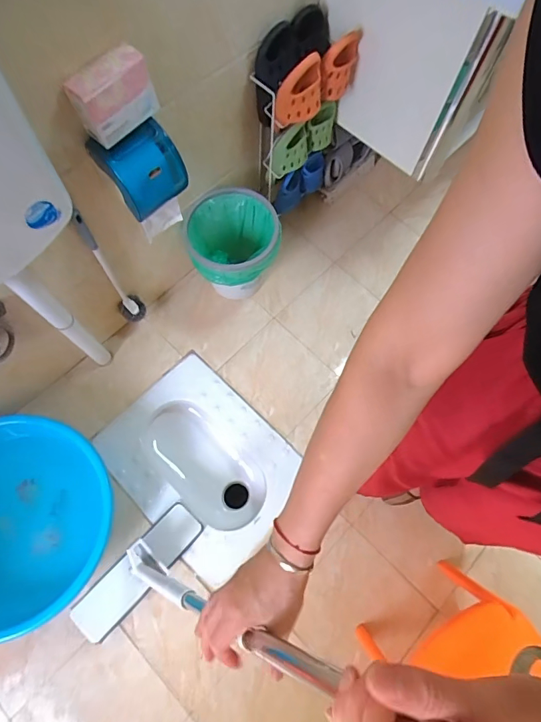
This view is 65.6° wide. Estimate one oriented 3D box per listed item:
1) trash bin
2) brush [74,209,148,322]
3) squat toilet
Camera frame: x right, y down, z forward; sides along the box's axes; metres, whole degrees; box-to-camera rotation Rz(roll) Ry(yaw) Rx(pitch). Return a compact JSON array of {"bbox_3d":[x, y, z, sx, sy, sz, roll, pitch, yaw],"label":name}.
[{"bbox_3d":[-0.105,-0.321,1.243,0.243,0.253,0.243,0,69,-1],"label":"trash bin"},{"bbox_3d":[-0.403,-0.213,1.077,0.072,0.414,0.059,-28,72,-11],"label":"brush"},{"bbox_3d":[-0.200,0.307,1.266,0.523,0.182,0.404,41,74,13],"label":"squat toilet"}]

